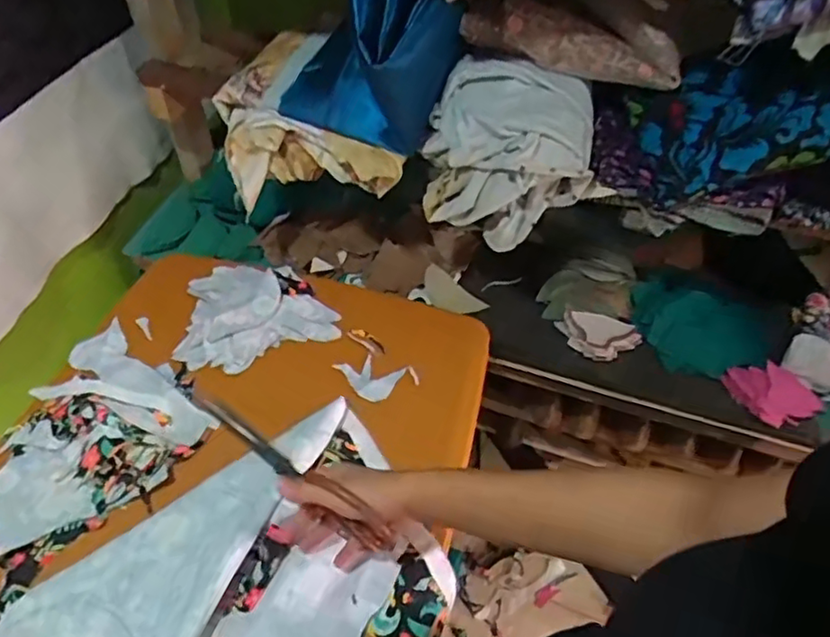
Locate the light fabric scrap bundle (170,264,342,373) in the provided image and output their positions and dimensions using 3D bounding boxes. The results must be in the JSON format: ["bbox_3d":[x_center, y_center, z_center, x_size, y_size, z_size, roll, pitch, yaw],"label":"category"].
[{"bbox_3d":[-0.206,-0.017,0.803,0.187,0.021,0.169,-15,51,-14],"label":"light fabric scrap bundle"}]

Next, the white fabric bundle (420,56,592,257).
[{"bbox_3d":[0.113,-0.197,0.762,0.189,0.164,0.135,15,51,11],"label":"white fabric bundle"}]

